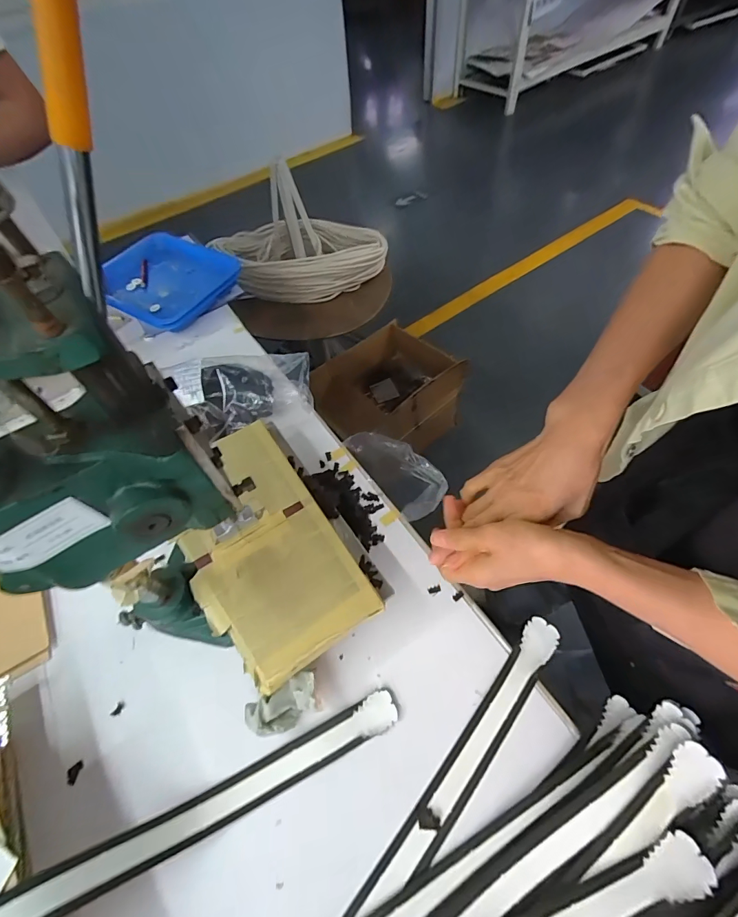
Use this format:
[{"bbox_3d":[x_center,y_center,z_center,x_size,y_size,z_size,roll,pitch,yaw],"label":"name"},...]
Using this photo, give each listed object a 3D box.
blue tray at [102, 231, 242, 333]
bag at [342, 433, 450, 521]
[{"bbox_3d":[-0.456,-0.389,0.864,0.308,0.036,0.243,26,63,19],"label":"blue tray"},{"bbox_3d":[0.053,0.031,0.644,0.112,0.108,0.159,-31,61,-15],"label":"bag"}]

